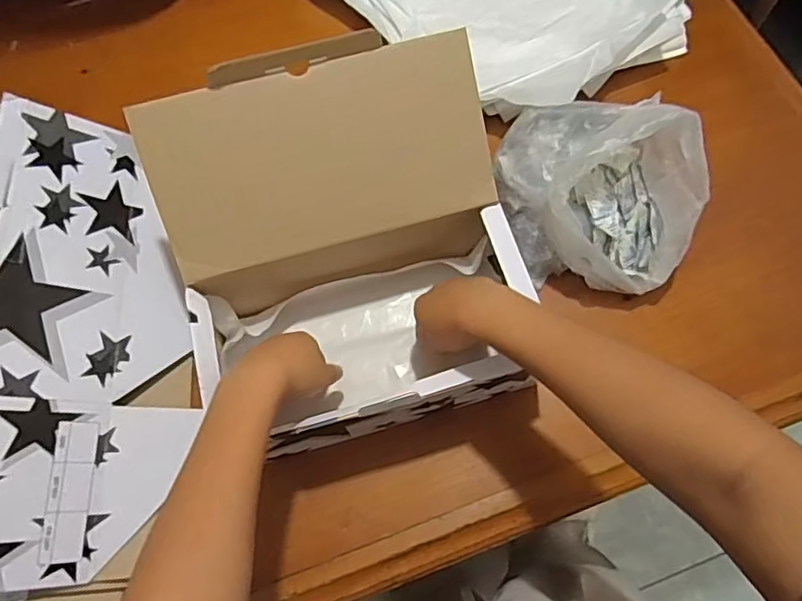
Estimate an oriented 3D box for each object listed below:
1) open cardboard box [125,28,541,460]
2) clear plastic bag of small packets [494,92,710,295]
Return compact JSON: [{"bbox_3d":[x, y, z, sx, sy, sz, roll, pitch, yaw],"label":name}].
[{"bbox_3d":[-0.045,-0.037,0.511,0.275,0.200,0.265,-15,68,-6],"label":"open cardboard box"},{"bbox_3d":[0.187,-0.109,0.574,0.193,0.135,0.164,15,68,6],"label":"clear plastic bag of small packets"}]

